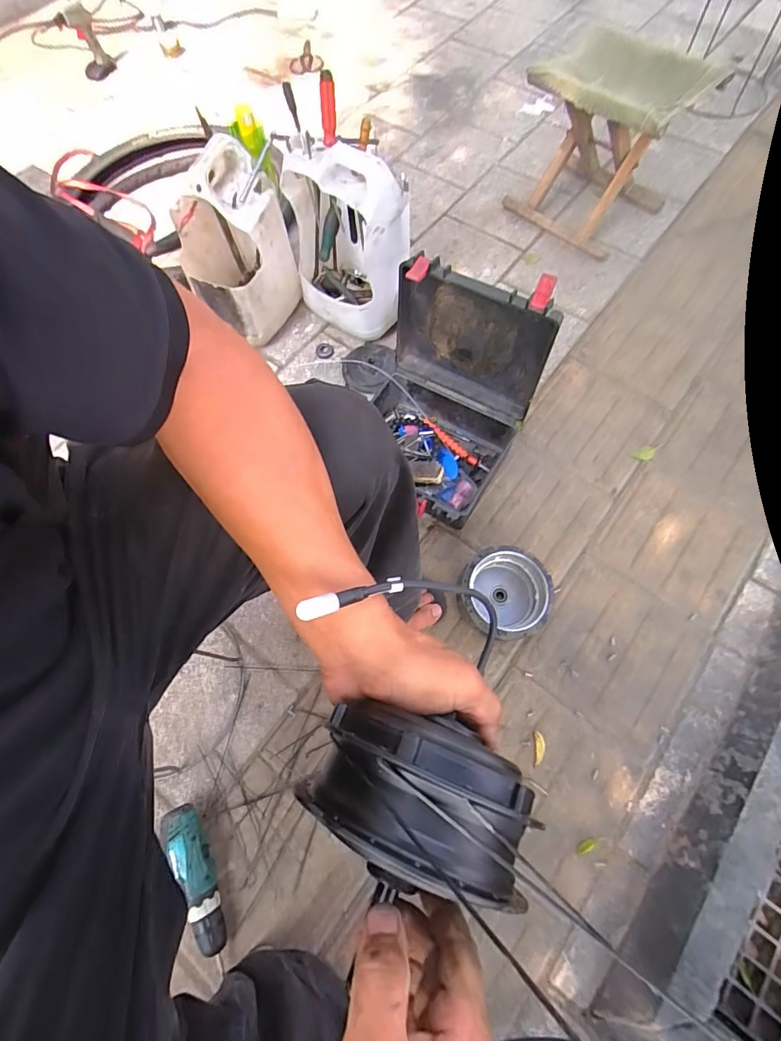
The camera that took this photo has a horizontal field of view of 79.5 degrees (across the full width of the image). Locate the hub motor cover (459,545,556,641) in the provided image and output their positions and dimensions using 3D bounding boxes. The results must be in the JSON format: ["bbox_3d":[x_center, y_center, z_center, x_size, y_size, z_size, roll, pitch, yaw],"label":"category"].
[{"bbox_3d":[0.194,0.129,0.805,0.153,0.081,0.147,-11,66,-1],"label":"hub motor cover"}]

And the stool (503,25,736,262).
[{"bbox_3d":[0.488,-0.857,1.064,0.306,0.323,0.275,36,73,17],"label":"stool"}]

